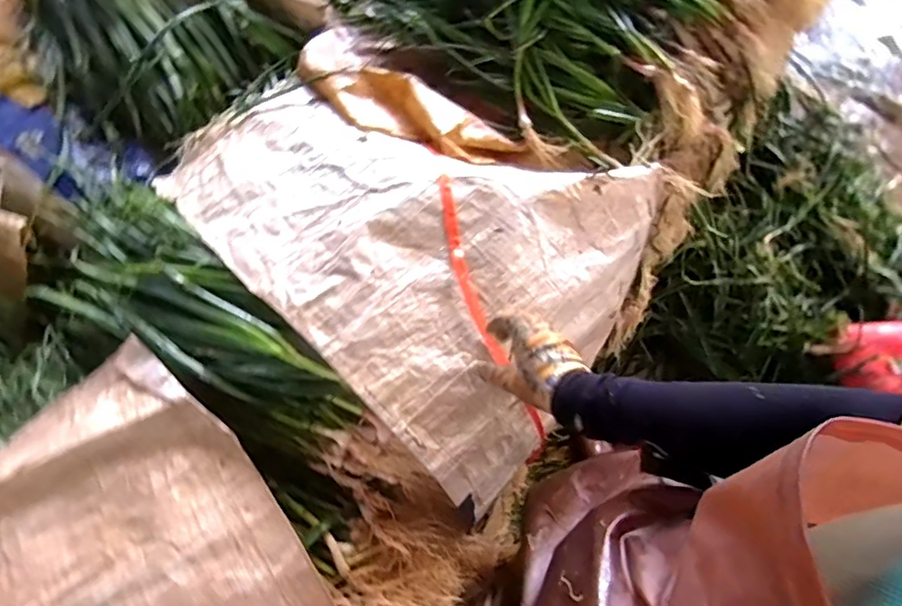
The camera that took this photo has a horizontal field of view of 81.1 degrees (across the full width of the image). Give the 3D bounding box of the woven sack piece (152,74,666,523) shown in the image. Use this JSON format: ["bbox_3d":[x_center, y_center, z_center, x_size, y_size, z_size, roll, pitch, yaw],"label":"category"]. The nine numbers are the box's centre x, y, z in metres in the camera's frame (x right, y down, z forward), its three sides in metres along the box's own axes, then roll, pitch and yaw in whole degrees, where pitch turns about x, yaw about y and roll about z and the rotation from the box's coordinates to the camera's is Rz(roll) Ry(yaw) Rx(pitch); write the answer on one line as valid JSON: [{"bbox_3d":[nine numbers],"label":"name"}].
[{"bbox_3d":[-0.063,-0.138,0.746,0.659,0.115,0.485,39,71,13],"label":"woven sack piece"}]

